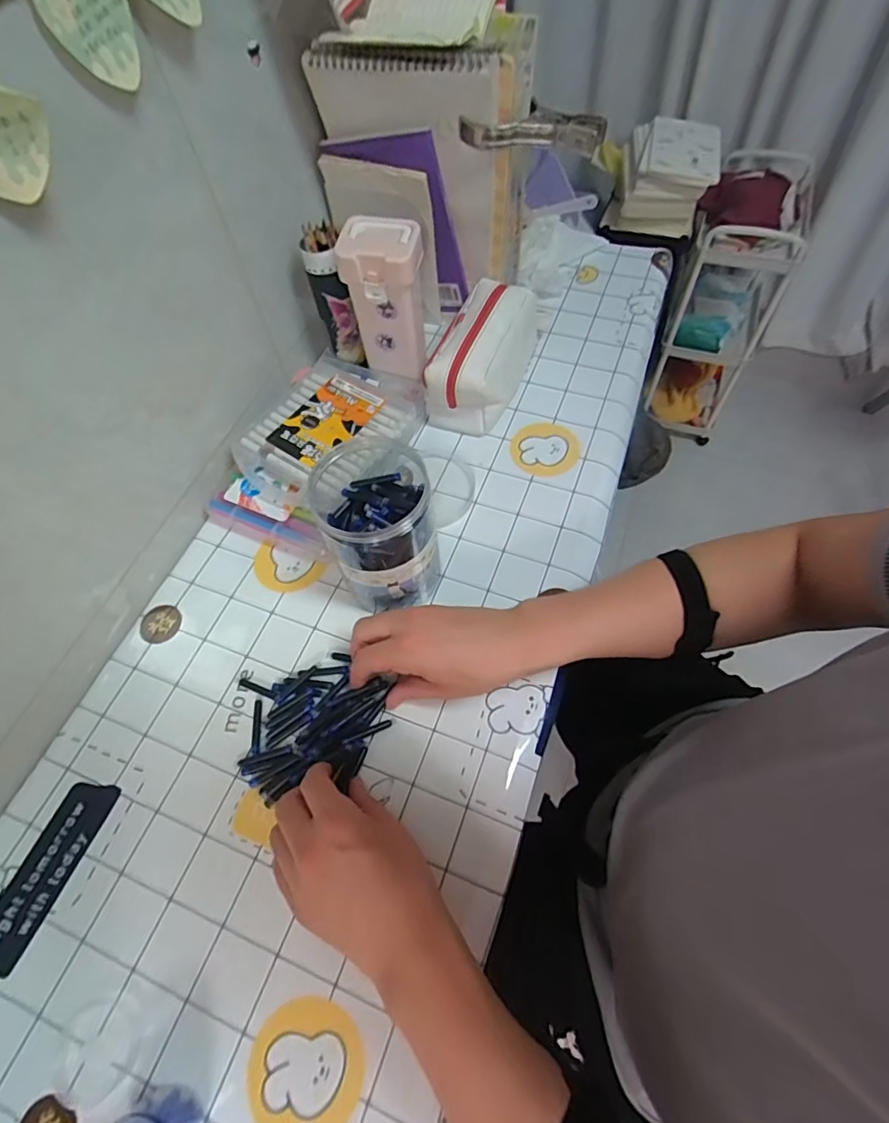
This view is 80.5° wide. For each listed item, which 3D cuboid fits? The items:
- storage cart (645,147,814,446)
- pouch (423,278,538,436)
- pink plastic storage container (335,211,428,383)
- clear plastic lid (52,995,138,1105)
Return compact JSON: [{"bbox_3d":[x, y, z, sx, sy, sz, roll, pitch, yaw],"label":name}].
[{"bbox_3d":[0.721,-0.671,1.367,0.233,0.561,0.409,23,64,15],"label":"storage cart"},{"bbox_3d":[0.049,-0.257,0.626,0.092,0.104,0.194,17,63,12],"label":"pouch"},{"bbox_3d":[-0.062,-0.289,0.593,0.085,0.154,0.062,9,61,8],"label":"pink plastic storage container"},{"bbox_3d":[-0.245,0.343,0.368,0.054,0.004,0.057,-1,60,2],"label":"clear plastic lid"}]

